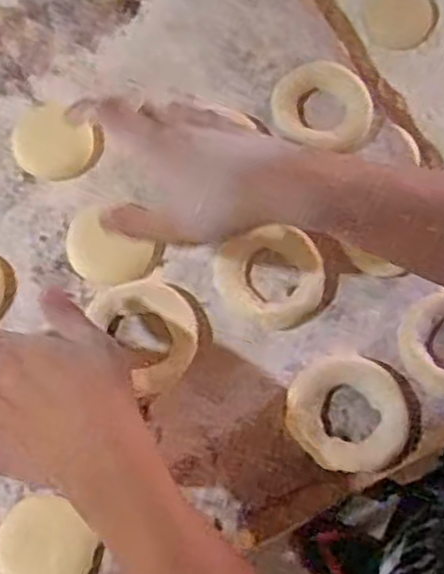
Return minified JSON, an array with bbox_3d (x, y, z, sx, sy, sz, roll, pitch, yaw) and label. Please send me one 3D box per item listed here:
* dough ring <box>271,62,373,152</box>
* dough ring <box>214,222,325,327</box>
[{"bbox_3d":[0.080,-0.144,0.592,0.079,0.014,0.067,8,72,5],"label":"dough ring"},{"bbox_3d":[0.036,-0.006,0.549,0.075,0.014,0.069,-1,71,2],"label":"dough ring"}]

